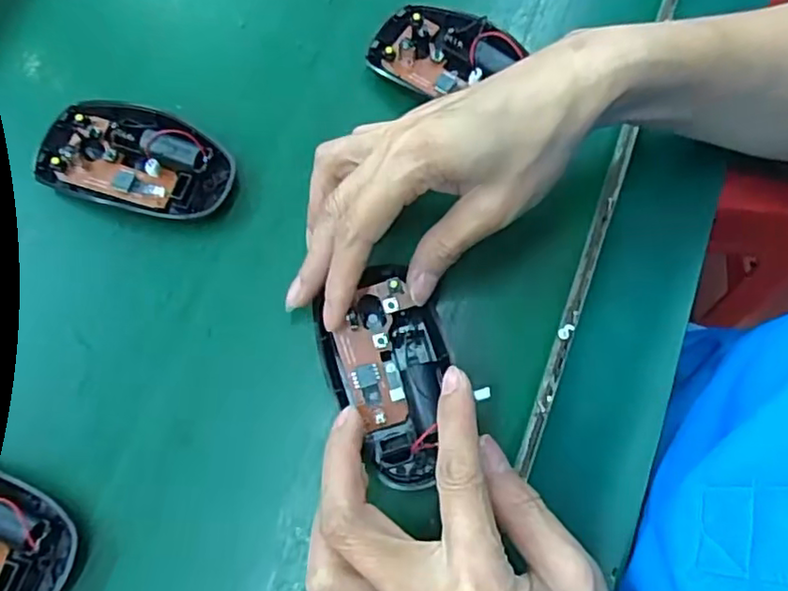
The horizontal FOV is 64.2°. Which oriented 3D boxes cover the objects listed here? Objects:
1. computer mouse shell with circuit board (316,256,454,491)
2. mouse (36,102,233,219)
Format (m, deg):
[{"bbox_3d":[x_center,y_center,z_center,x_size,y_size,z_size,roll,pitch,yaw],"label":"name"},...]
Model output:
[{"bbox_3d":[-0.001,0.037,0.292,0.055,0.023,0.099,-21,73,-6],"label":"computer mouse shell with circuit board"},{"bbox_3d":[-0.139,-0.072,0.340,0.102,0.022,0.057,11,73,6],"label":"mouse"}]

